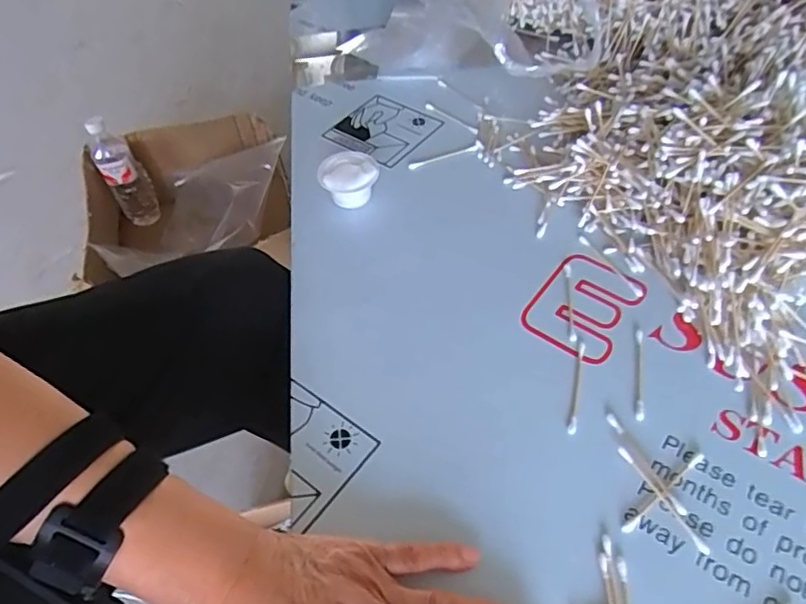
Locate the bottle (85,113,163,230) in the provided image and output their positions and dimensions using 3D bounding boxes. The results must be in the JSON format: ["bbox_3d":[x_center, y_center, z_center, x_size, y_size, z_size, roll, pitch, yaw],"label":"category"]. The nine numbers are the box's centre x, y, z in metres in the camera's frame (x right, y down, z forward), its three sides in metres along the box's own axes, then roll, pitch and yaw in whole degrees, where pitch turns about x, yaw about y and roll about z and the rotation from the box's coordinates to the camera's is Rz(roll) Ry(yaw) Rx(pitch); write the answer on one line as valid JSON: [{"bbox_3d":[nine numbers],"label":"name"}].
[{"bbox_3d":[-0.550,-0.253,1.118,0.072,0.208,0.078,-22,54,-12],"label":"bottle"}]

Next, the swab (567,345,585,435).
[{"bbox_3d":[0.121,0.058,0.397,0.006,0.004,0.074,11,54,13],"label":"swab"}]

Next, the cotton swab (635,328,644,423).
[{"bbox_3d":[0.164,0.049,0.396,0.006,0.004,0.073,9,54,11],"label":"cotton swab"}]

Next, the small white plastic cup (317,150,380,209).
[{"bbox_3d":[-0.049,-0.111,0.523,0.051,0.037,0.051,-2,52,3],"label":"small white plastic cup"}]

